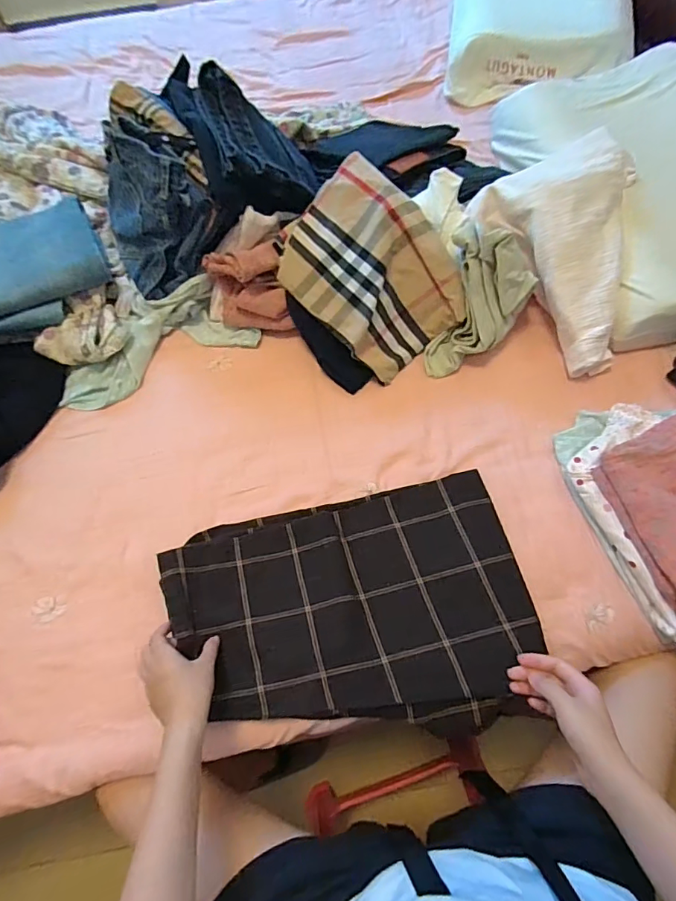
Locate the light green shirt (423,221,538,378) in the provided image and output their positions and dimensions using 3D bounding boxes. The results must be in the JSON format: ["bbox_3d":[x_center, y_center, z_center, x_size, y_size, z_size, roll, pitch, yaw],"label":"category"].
[{"bbox_3d":[0.202,-0.220,0.698,0.118,0.159,0.180,36,72,17],"label":"light green shirt"}]

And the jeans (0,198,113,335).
[{"bbox_3d":[-0.574,-0.294,0.785,0.345,0.068,0.228,-21,66,-6],"label":"jeans"}]

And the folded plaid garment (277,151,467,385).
[{"bbox_3d":[0.052,-0.279,0.723,0.222,0.069,0.289,-44,87,5],"label":"folded plaid garment"}]

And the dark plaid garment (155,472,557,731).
[{"bbox_3d":[0.016,0.198,0.576,0.433,0.031,0.283,-12,66,-2],"label":"dark plaid garment"}]

